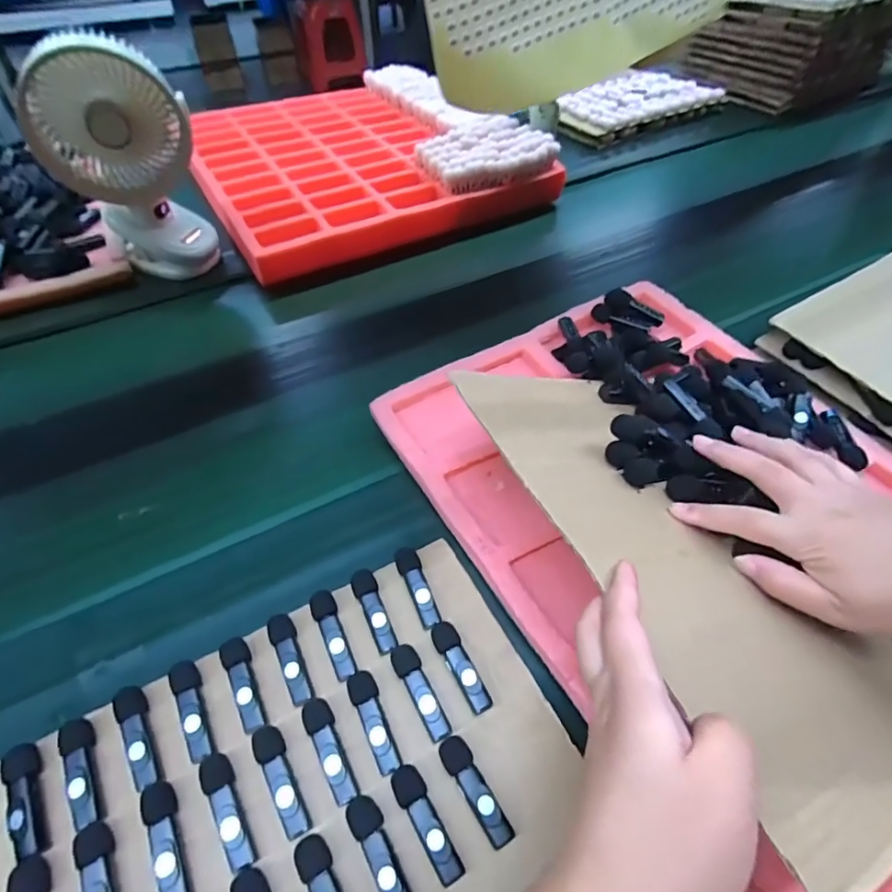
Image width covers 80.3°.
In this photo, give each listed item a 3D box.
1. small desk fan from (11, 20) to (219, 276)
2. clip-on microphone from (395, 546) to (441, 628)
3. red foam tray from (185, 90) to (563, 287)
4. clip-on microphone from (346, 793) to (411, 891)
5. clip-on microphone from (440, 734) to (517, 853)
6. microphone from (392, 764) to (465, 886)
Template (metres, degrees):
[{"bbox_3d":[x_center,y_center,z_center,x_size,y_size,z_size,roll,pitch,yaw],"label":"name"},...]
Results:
[{"bbox_3d":[-0.378,-0.334,0.629,0.156,0.244,0.104,-25,54,-18],"label":"small desk fan"},{"bbox_3d":[-0.022,0.112,0.417,0.018,0.017,0.066,-17,52,-13],"label":"clip-on microphone"},{"bbox_3d":[-0.159,-0.477,0.880,0.481,0.066,0.497,-25,54,-18],"label":"red foam tray"},{"bbox_3d":[-0.039,0.245,0.316,0.019,0.014,0.066,-25,54,-18],"label":"clip-on microphone"},{"bbox_3d":[0.018,0.220,0.338,0.019,0.017,0.065,-24,54,-17],"label":"clip-on microphone"},{"bbox_3d":[-0.013,0.234,0.328,0.019,0.018,0.066,-24,54,-17],"label":"microphone"}]

